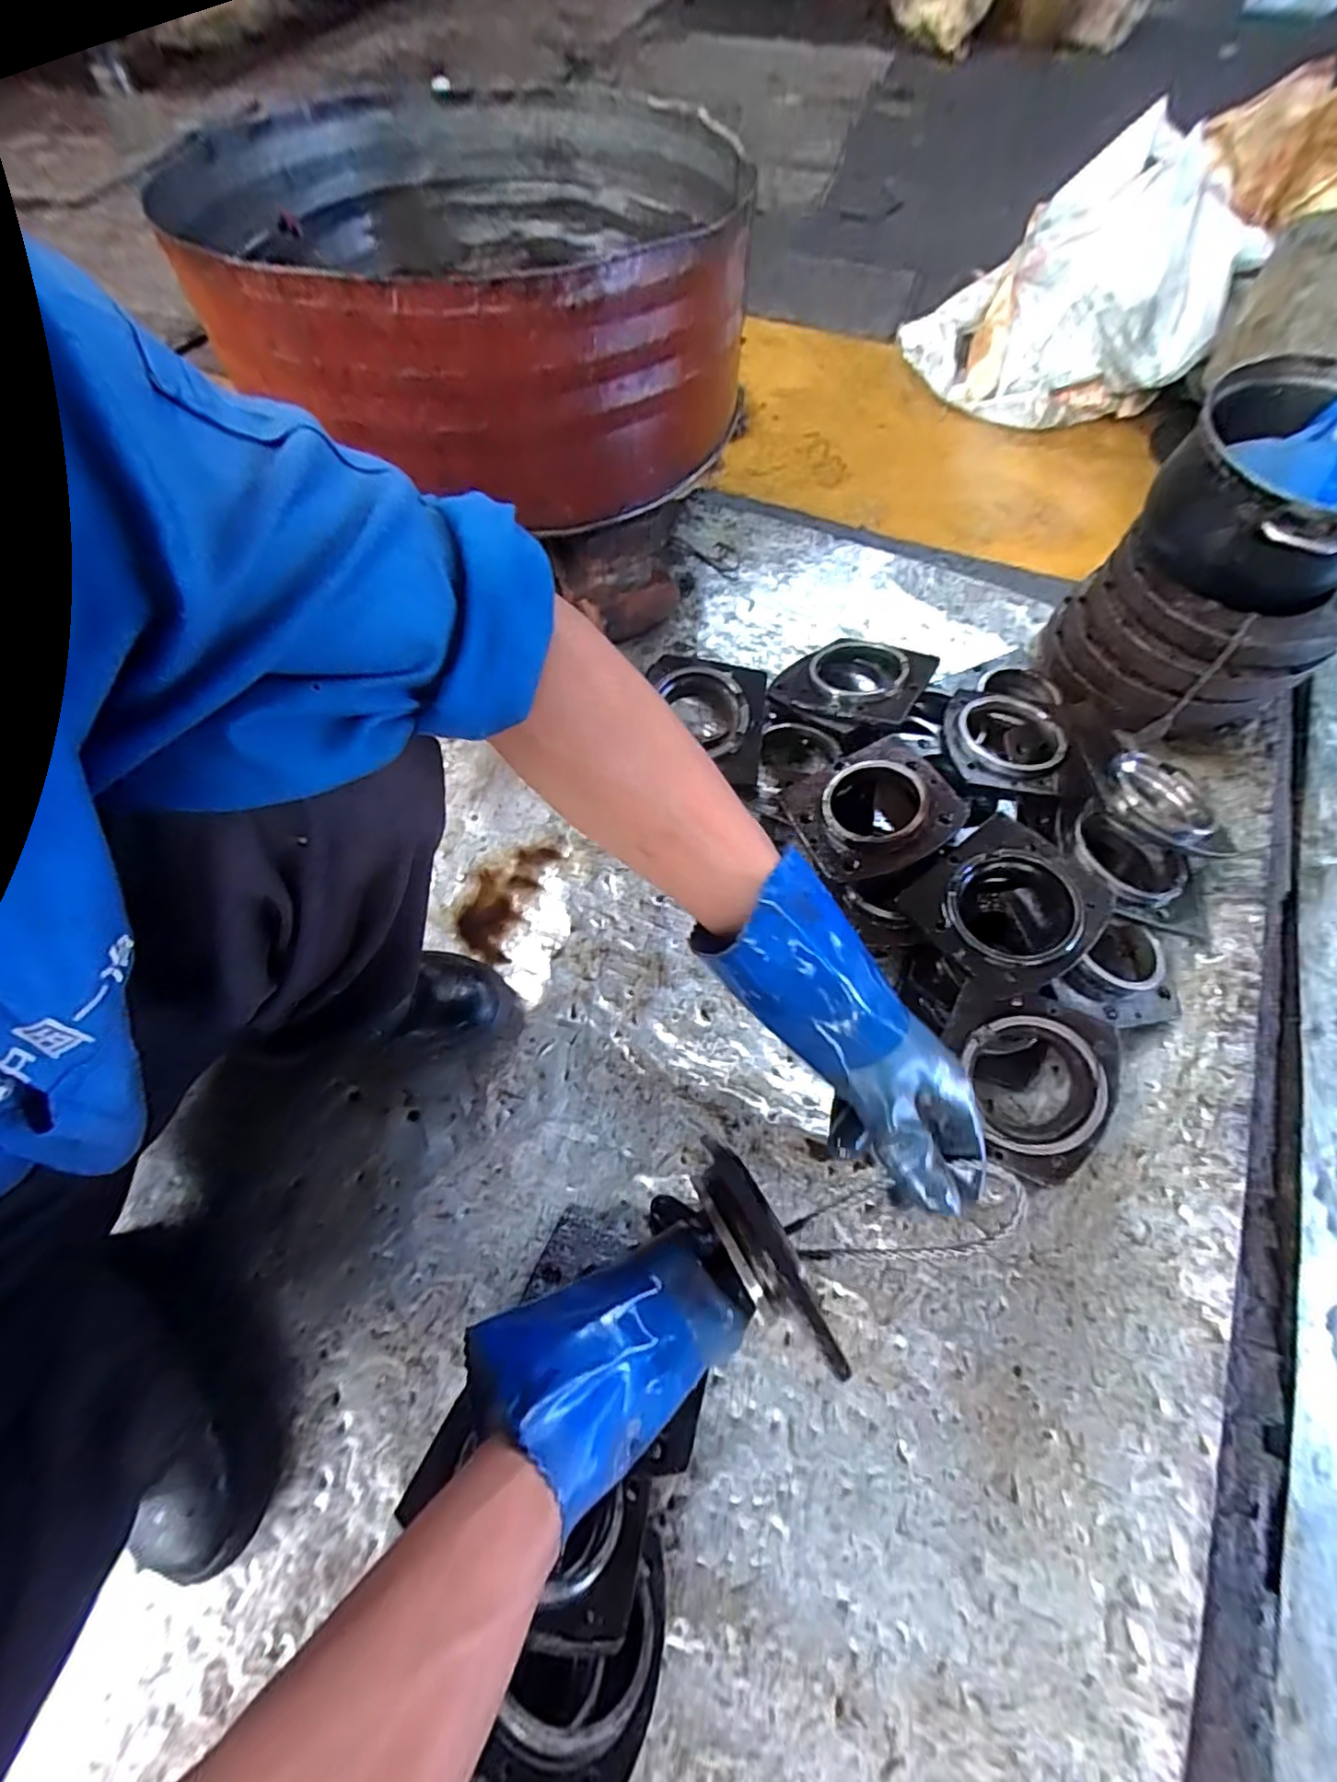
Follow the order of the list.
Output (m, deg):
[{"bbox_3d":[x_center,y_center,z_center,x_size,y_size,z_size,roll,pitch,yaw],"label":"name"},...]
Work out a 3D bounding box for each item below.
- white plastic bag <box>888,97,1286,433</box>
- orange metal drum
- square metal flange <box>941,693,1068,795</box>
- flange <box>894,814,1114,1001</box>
[{"bbox_3d":[0.646,-0.957,0.986,0.457,0.247,0.239,-10,64,-4],"label":"white plastic bag"},{"bbox_3d":[-0.170,-0.582,0.622,0.436,0.194,0.466,0,64,1],"label":"orange metal drum"},{"bbox_3d":[0.379,-0.169,0.710,0.124,0.026,0.130,12,65,12],"label":"square metal flange"},{"bbox_3d":[0.333,0.013,0.605,0.161,0.029,0.144,-33,68,-14],"label":"flange"}]

